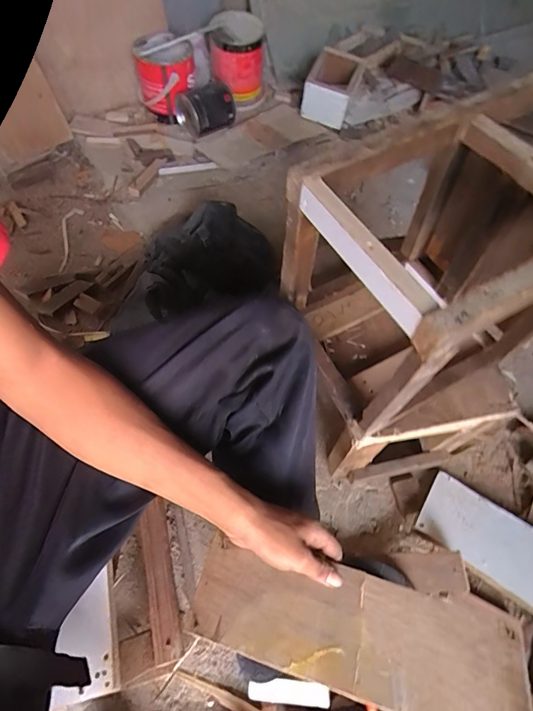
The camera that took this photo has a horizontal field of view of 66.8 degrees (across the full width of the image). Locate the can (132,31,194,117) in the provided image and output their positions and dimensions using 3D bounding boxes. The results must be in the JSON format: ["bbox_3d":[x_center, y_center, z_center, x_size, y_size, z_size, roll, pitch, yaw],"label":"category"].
[{"bbox_3d":[-0.270,-0.749,1.078,0.150,0.131,0.155,0,61,-1],"label":"can"}]

